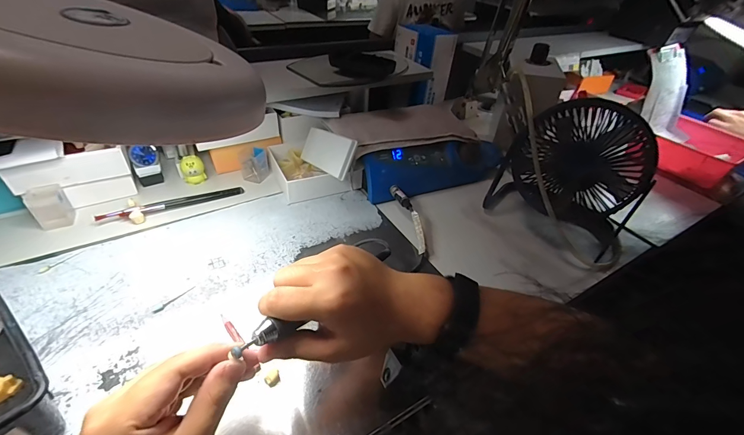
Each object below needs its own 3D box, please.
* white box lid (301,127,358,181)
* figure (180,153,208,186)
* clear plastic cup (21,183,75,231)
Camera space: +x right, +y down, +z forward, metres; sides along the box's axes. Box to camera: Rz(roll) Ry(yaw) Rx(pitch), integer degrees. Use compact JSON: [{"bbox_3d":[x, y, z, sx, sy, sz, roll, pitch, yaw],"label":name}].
[{"bbox_3d":[-0.073,-0.105,0.540,0.014,0.058,0.142,11,13,-40],"label":"white box lid"},{"bbox_3d":[-0.285,-0.075,0.547,0.033,0.047,0.025,-19,46,-24],"label":"figure"},{"bbox_3d":[-0.433,-0.014,0.463,0.040,0.046,0.035,-24,48,-28],"label":"clear plastic cup"}]

